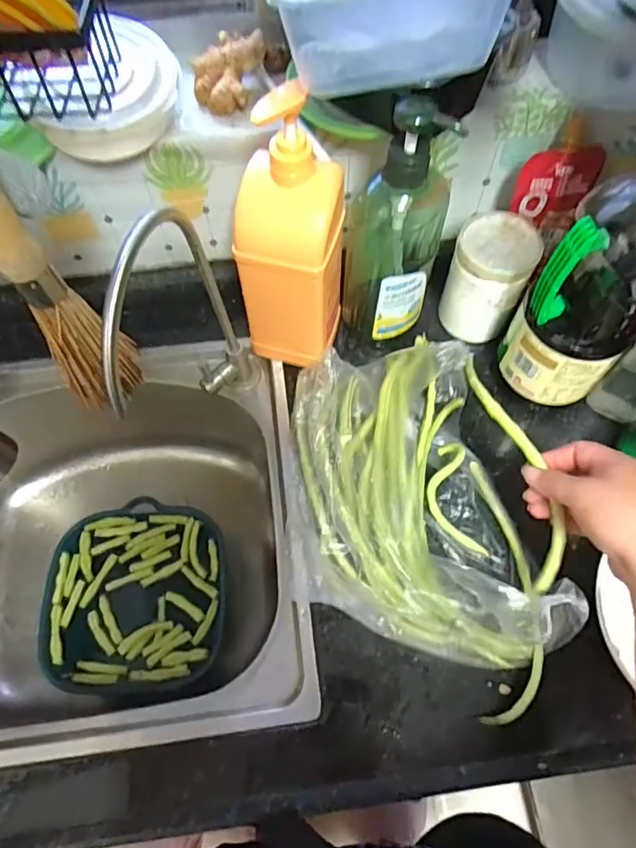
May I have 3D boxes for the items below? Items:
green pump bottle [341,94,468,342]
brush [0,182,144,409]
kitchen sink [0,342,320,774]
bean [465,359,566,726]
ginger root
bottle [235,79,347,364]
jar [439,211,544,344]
[{"bbox_3d":[0.073,-0.178,0.514,0.087,0.261,0.070,15,68,5],"label":"green pump bottle"},{"bbox_3d":[-0.185,-0.093,0.376,0.055,0.259,0.041,-27,70,-12],"label":"brush"},{"bbox_3d":[-0.247,0.149,0.637,0.443,0.226,0.397,-7,67,-4],"label":"kitchen sink"},{"bbox_3d":[0.164,0.099,0.455,0.046,0.071,0.305,-9,92,-43],"label":"bean"},{"bbox_3d":[-0.083,-0.322,0.494,0.053,0.032,0.070,16,68,6],"label":"ginger root"},{"bbox_3d":[-0.025,-0.161,0.508,0.095,0.266,0.086,1,67,-1],"label":"bottle"},{"bbox_3d":[0.185,-0.163,0.596,0.080,0.111,0.092,24,69,9],"label":"jar"}]

